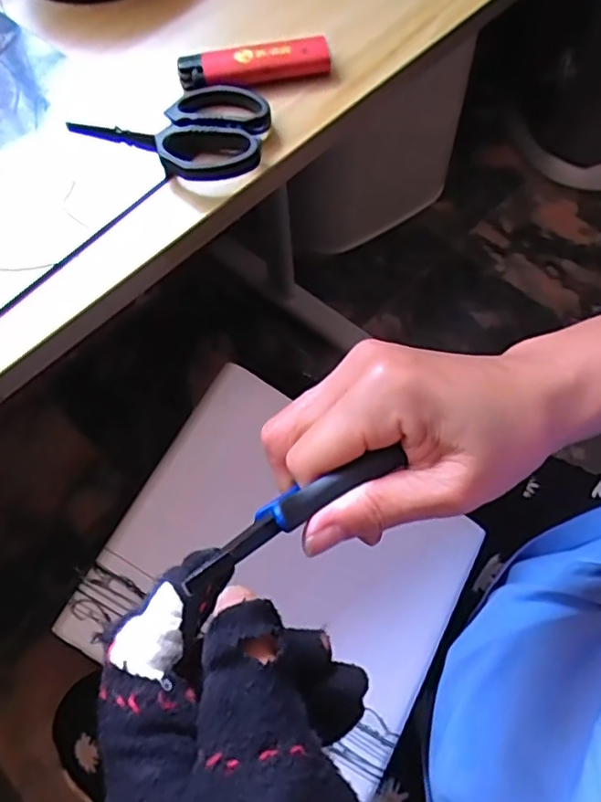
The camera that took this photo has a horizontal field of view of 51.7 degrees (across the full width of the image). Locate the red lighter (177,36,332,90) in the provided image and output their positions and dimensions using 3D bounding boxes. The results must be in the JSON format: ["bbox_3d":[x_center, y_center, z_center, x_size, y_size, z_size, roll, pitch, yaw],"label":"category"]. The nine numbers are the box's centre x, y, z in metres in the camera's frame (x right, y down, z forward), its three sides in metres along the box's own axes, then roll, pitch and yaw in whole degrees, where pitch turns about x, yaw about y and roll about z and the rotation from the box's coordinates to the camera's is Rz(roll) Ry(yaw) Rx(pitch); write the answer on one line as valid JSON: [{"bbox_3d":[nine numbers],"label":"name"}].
[{"bbox_3d":[-0.024,-0.172,0.316,0.076,0.009,0.022,-7,64,-1],"label":"red lighter"}]

